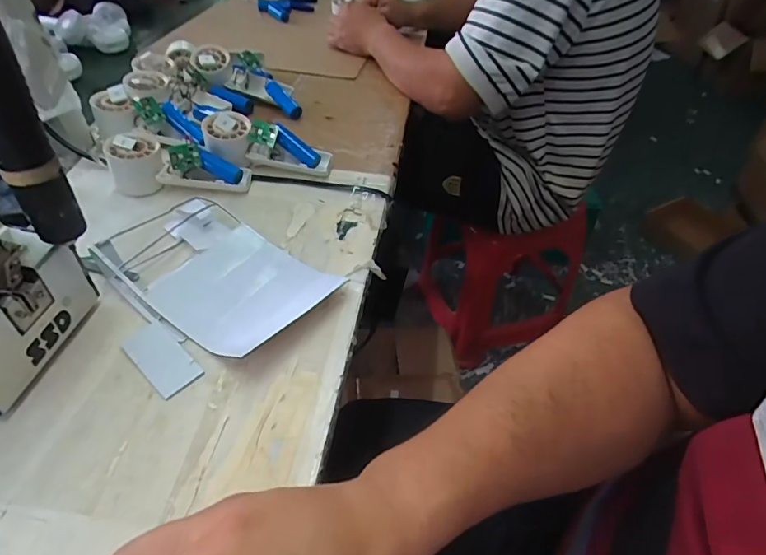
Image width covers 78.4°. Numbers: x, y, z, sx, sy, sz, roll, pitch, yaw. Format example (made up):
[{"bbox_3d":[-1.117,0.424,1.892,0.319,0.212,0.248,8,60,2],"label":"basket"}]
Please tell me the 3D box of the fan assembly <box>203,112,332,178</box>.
[{"bbox_3d":[-0.145,-0.164,0.588,0.162,0.055,0.054,15,44,-10],"label":"fan assembly"}]

